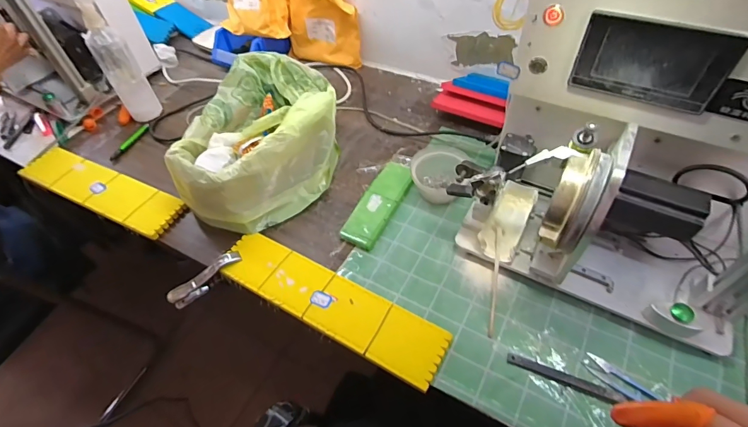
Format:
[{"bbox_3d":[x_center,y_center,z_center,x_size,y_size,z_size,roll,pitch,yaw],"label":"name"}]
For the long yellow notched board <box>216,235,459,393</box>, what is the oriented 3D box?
[{"bbox_3d":[-0.064,0.122,0.549,0.337,0.010,0.080,23,55,20],"label":"long yellow notched board"}]

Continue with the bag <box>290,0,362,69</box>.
[{"bbox_3d":[-0.112,-0.422,0.887,0.167,0.167,0.054,24,56,21],"label":"bag"}]

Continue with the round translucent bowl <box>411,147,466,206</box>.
[{"bbox_3d":[0.105,-0.062,0.657,0.081,0.052,0.083,-1,51,2],"label":"round translucent bowl"}]

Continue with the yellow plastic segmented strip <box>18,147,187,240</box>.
[{"bbox_3d":[-0.499,-0.047,0.706,0.352,0.015,0.081,20,54,18],"label":"yellow plastic segmented strip"}]

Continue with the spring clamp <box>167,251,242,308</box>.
[{"bbox_3d":[-0.255,0.099,0.598,0.120,0.035,0.020,-39,57,-3],"label":"spring clamp"}]

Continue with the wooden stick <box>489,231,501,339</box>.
[{"bbox_3d":[0.169,0.093,0.546,0.008,0.012,0.155,9,65,10],"label":"wooden stick"}]

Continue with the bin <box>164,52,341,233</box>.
[{"bbox_3d":[-0.187,-0.123,0.675,0.222,0.127,0.302,10,52,11],"label":"bin"}]

